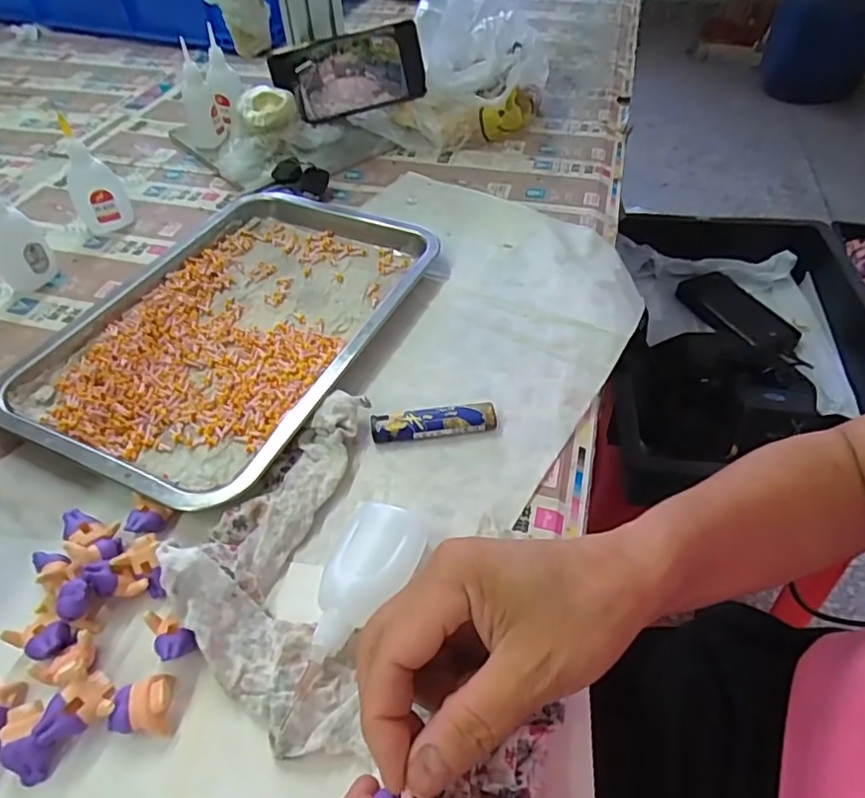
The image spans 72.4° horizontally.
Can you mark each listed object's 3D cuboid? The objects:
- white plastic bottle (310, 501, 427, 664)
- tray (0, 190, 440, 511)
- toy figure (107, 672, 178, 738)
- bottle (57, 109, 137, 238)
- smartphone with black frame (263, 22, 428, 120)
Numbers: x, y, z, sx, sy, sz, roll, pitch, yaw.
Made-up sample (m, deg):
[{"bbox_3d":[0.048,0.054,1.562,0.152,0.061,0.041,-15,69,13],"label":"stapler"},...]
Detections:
[{"bbox_3d":[-0.035,0.093,0.302,0.041,0.023,0.083,19,50,17],"label":"white plastic bottle"},{"bbox_3d":[-0.161,-0.067,0.455,0.243,0.018,0.310,17,50,16],"label":"tray"},{"bbox_3d":[-0.131,0.139,0.271,0.026,0.014,0.025,1,47,2],"label":"toy figure"},{"bbox_3d":[-0.307,-0.199,0.532,0.044,0.094,0.028,-25,52,-21],"label":"bottle"},{"bbox_3d":[-0.094,-0.363,0.662,0.165,0.076,0.015,-11,23,4],"label":"smartphone with black frame"}]

